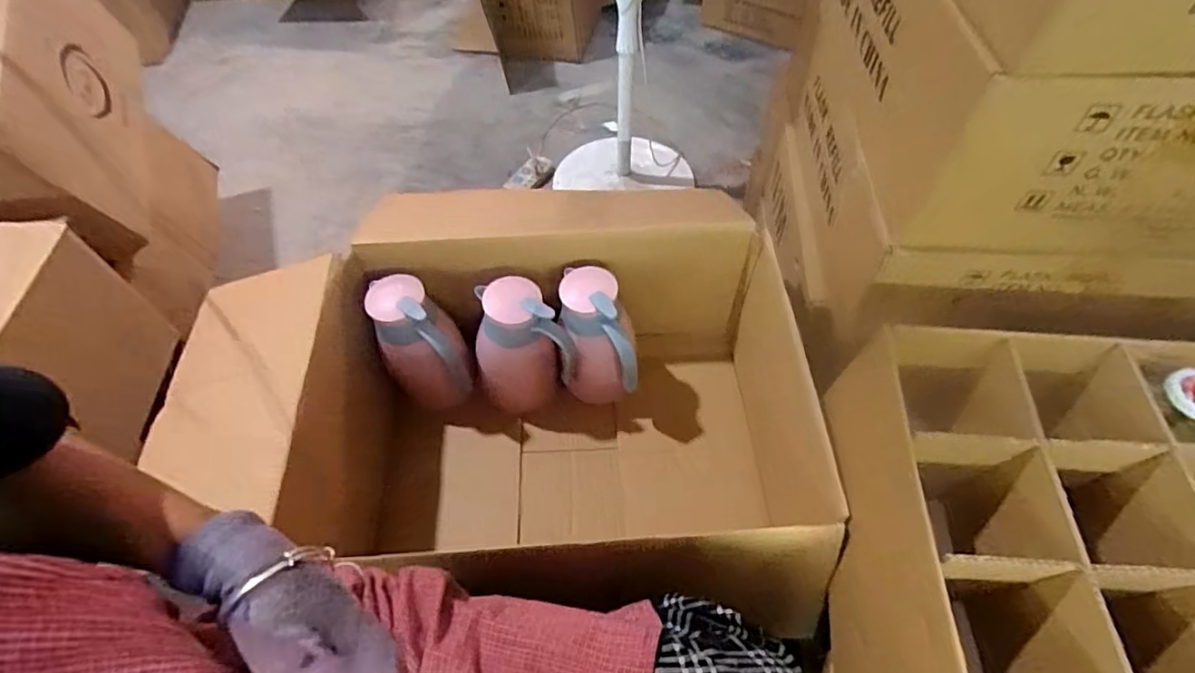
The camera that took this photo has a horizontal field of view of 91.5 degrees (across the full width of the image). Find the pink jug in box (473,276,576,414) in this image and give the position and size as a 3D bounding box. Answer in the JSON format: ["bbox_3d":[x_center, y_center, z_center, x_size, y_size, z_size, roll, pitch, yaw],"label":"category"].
[{"bbox_3d":[-0.122,0.015,0.937,0.151,0.217,0.107,-15,56,-7],"label":"pink jug in box"}]

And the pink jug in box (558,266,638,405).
[{"bbox_3d":[0.005,0.007,0.958,0.115,0.240,0.124,-1,55,2],"label":"pink jug in box"}]

